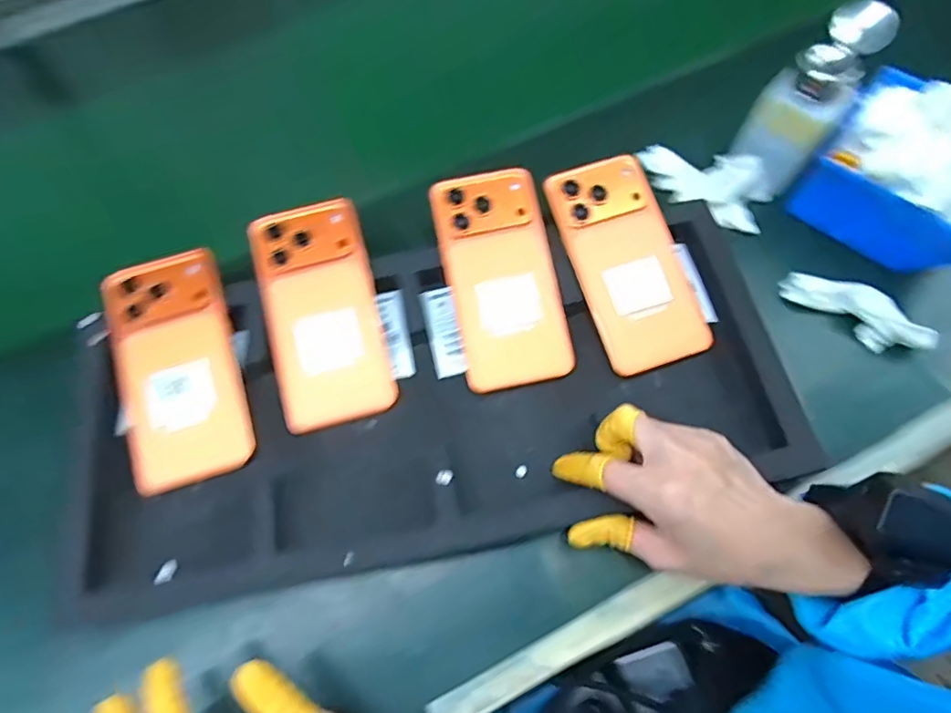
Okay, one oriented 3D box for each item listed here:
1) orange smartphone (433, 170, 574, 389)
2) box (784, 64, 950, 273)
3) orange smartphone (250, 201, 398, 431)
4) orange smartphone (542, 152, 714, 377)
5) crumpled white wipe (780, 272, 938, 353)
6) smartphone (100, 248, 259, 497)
[{"bbox_3d":[0.020,-0.059,0.401,0.080,0.007,0.161,-12,82,-5],"label":"orange smartphone"},{"bbox_3d":[0.343,-0.141,0.414,0.117,0.095,0.141,-41,68,-15],"label":"box"},{"bbox_3d":[-0.112,-0.032,0.395,0.081,0.006,0.162,-14,83,-5],"label":"orange smartphone"},{"bbox_3d":[0.114,-0.071,0.406,0.081,0.009,0.161,-19,81,-5],"label":"orange smartphone"},{"bbox_3d":[0.291,-0.038,0.411,0.104,0.021,0.033,34,71,18],"label":"crumpled white wipe"},{"bbox_3d":[-0.212,0.007,0.384,0.082,0.010,0.163,-16,78,-8],"label":"smartphone"}]

